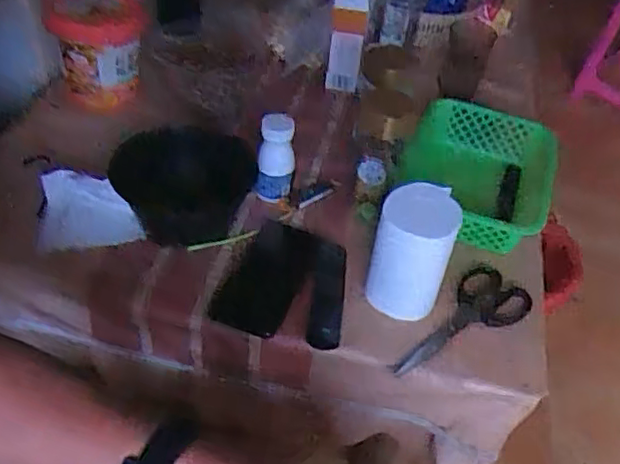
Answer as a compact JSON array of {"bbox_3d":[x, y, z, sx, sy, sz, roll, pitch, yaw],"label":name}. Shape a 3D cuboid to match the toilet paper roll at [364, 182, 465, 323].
[{"bbox_3d":[0.110,0.019,0.686,0.077,0.136,0.084,3,44,-3],"label":"toilet paper roll"}]

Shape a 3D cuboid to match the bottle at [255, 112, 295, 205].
[{"bbox_3d":[-0.042,-0.090,0.786,0.040,0.111,0.040,11,44,5],"label":"bottle"}]

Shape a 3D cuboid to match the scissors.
[{"bbox_3d":[0.175,0.106,0.690,0.078,0.010,0.182,29,53,25],"label":"scissors"}]

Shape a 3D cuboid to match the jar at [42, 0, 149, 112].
[{"bbox_3d":[-0.310,-0.276,0.942,0.135,0.127,0.160,-9,46,-16],"label":"jar"}]

